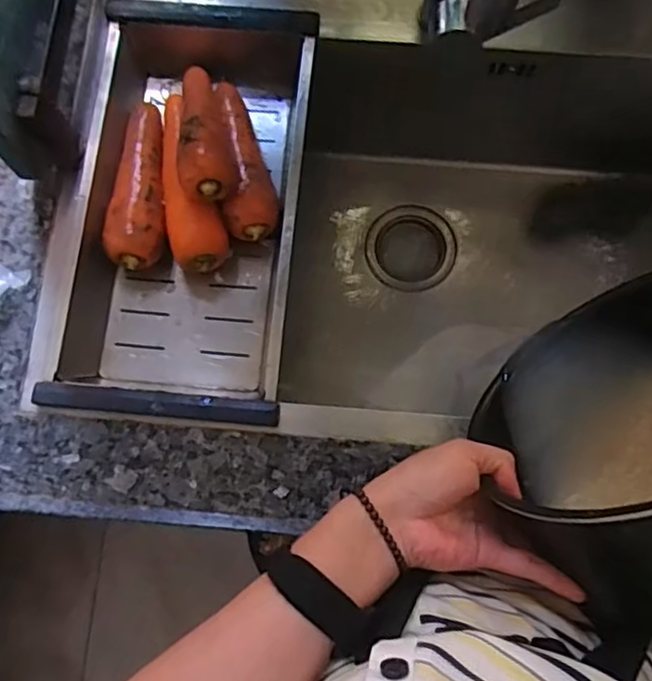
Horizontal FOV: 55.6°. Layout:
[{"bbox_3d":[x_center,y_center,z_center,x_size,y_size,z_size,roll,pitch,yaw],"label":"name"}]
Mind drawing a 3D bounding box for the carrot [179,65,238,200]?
[{"bbox_3d":[-0.111,-0.195,0.560,0.043,0.035,0.162,-10,58,-1],"label":"carrot"}]

